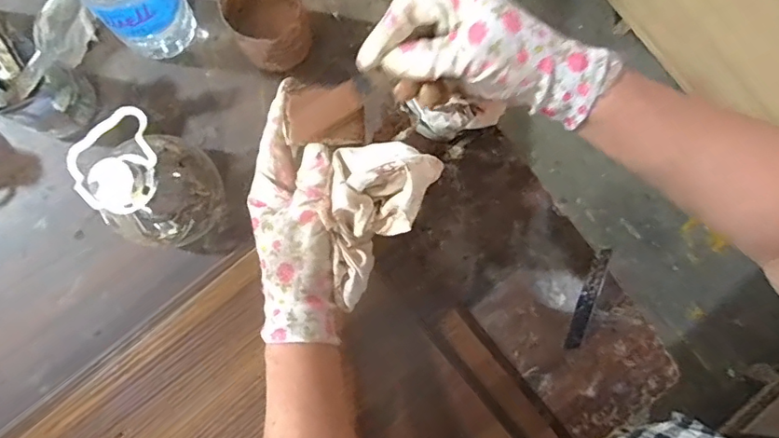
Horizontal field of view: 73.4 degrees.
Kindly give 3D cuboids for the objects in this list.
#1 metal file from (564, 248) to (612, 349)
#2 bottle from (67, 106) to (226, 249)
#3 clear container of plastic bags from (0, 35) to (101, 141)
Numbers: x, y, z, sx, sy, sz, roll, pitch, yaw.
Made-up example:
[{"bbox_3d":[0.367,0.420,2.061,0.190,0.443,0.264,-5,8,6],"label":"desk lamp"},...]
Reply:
[{"bbox_3d":[0.185,0.074,0.488,0.017,0.008,0.097,20,91,0],"label":"metal file"},{"bbox_3d":[-0.190,-0.028,0.417,0.094,0.124,0.085,35,86,1],"label":"bottle"},{"bbox_3d":[-0.293,-0.108,0.426,0.062,0.104,0.067,37,86,1],"label":"clear container of plastic bags"}]

